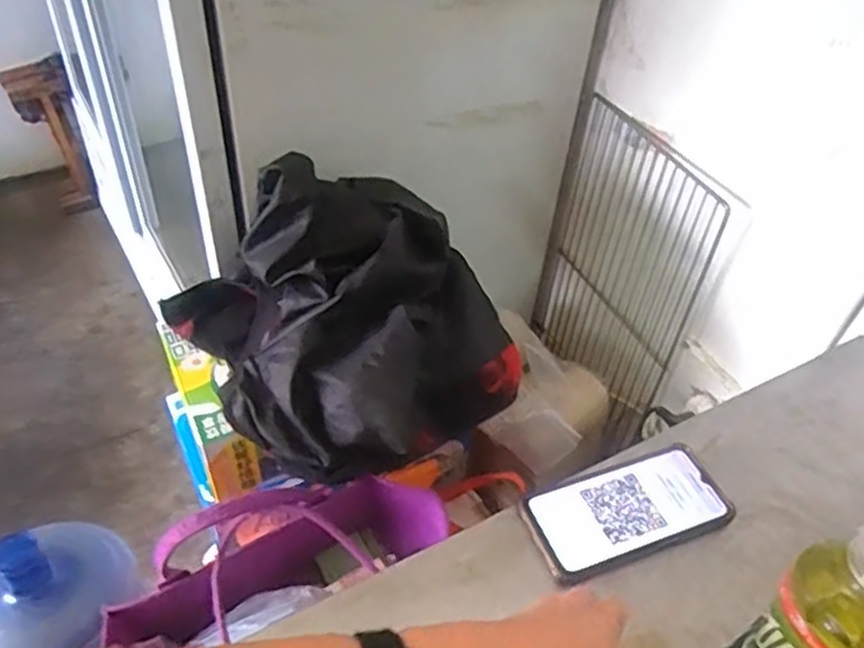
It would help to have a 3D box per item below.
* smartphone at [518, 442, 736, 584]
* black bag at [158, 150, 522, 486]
[{"bbox_3d":[0.160,0.152,0.615,0.166,0.013,0.079,-14,47,-19],"label":"smartphone"},{"bbox_3d":[-0.088,-0.016,0.834,0.314,0.211,0.317,-25,51,-28],"label":"black bag"}]

